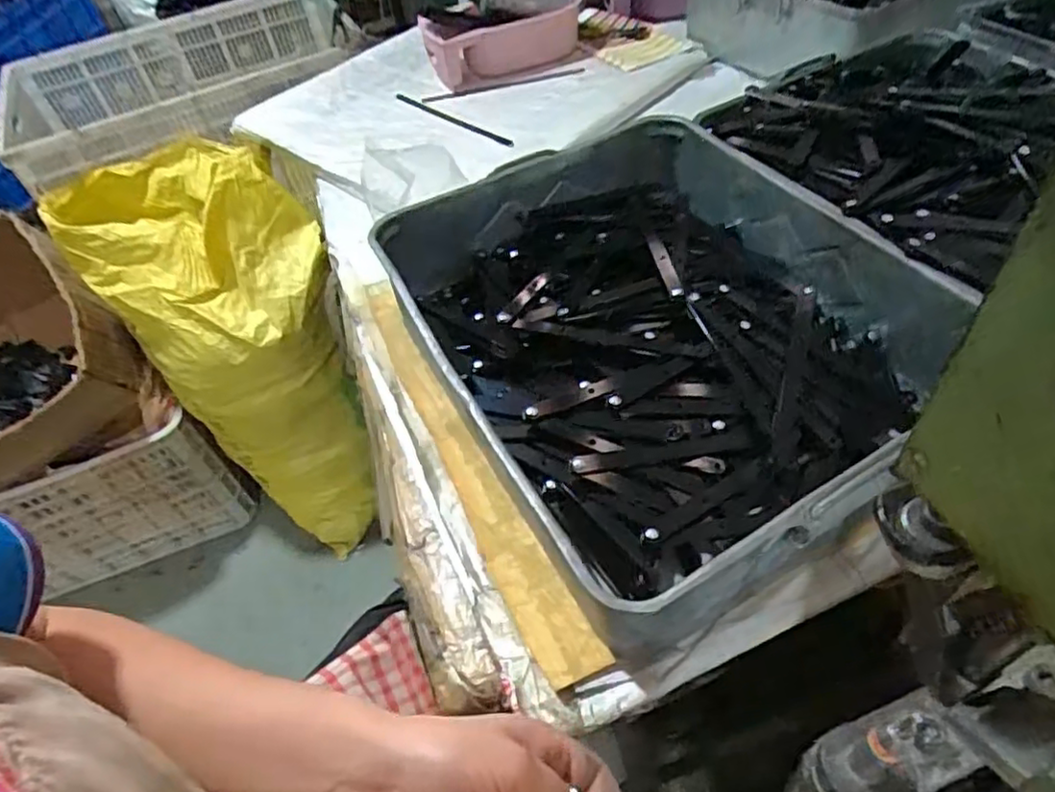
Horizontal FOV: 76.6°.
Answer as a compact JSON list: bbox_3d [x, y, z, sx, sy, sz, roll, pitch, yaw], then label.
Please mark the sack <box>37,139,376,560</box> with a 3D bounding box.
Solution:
[{"bbox_3d":[-0.583,-0.104,1.406,0.513,0.731,0.347,33,61,30],"label":"sack"}]

